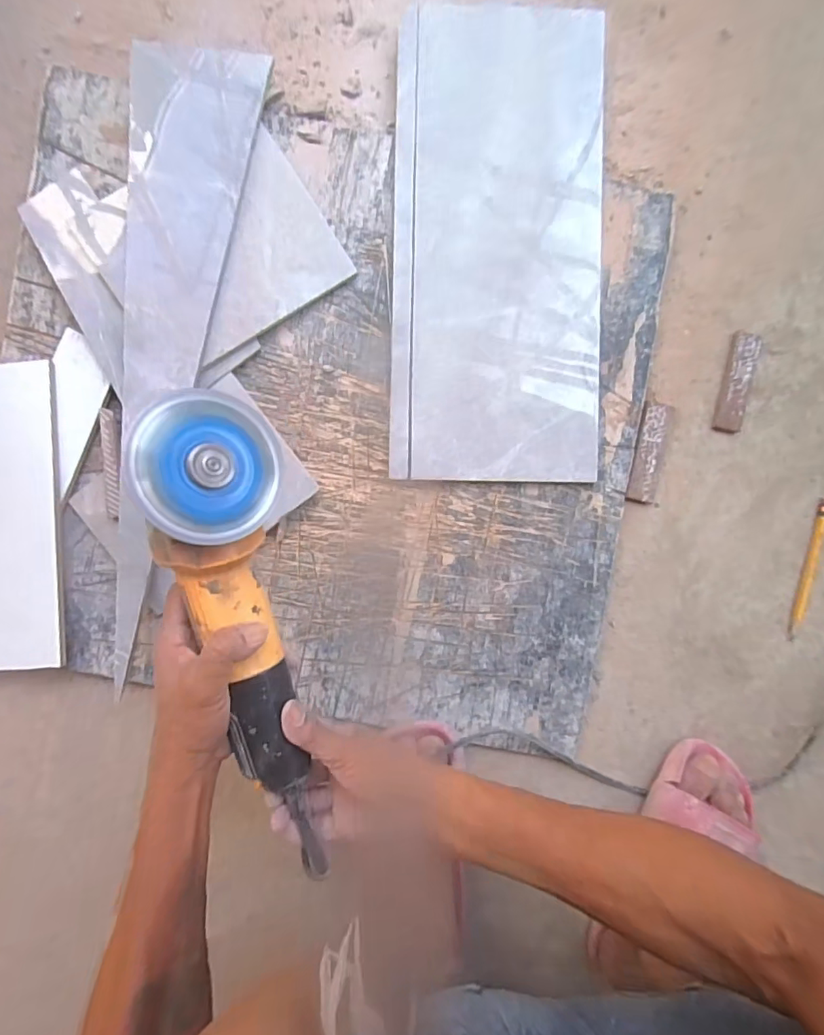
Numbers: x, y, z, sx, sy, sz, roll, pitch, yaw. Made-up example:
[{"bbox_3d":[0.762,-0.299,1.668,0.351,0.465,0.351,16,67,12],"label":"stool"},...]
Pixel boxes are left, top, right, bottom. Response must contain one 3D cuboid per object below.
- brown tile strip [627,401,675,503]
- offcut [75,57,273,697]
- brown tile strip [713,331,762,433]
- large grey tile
[{"bbox_3d":[0.234,-0.064,0.505,0.029,0.008,0.098,12,89,0],"label":"brown tile strip"},{"bbox_3d":[-0.209,-0.262,0.463,0.107,0.016,0.327,7,89,0],"label":"offcut"},{"bbox_3d":[0.321,-0.133,0.504,0.026,0.010,0.098,12,89,0],"label":"brown tile strip"},{"bbox_3d":[0.081,-0.258,0.486,0.196,0.010,0.438,1,91,-1],"label":"large grey tile"}]

